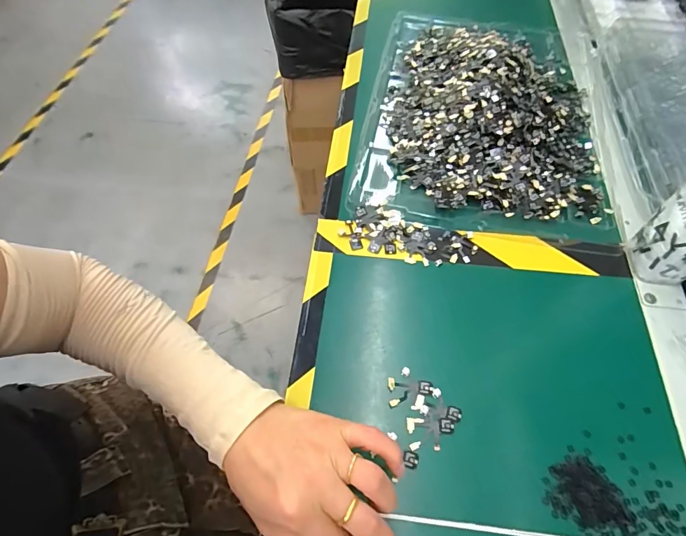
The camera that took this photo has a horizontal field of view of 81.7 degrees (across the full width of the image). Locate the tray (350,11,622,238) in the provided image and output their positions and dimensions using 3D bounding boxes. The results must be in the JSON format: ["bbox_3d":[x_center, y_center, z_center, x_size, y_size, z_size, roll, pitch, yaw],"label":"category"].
[{"bbox_3d":[0.164,-0.203,0.468,0.257,0.030,0.367,9,60,5],"label":"tray"}]

